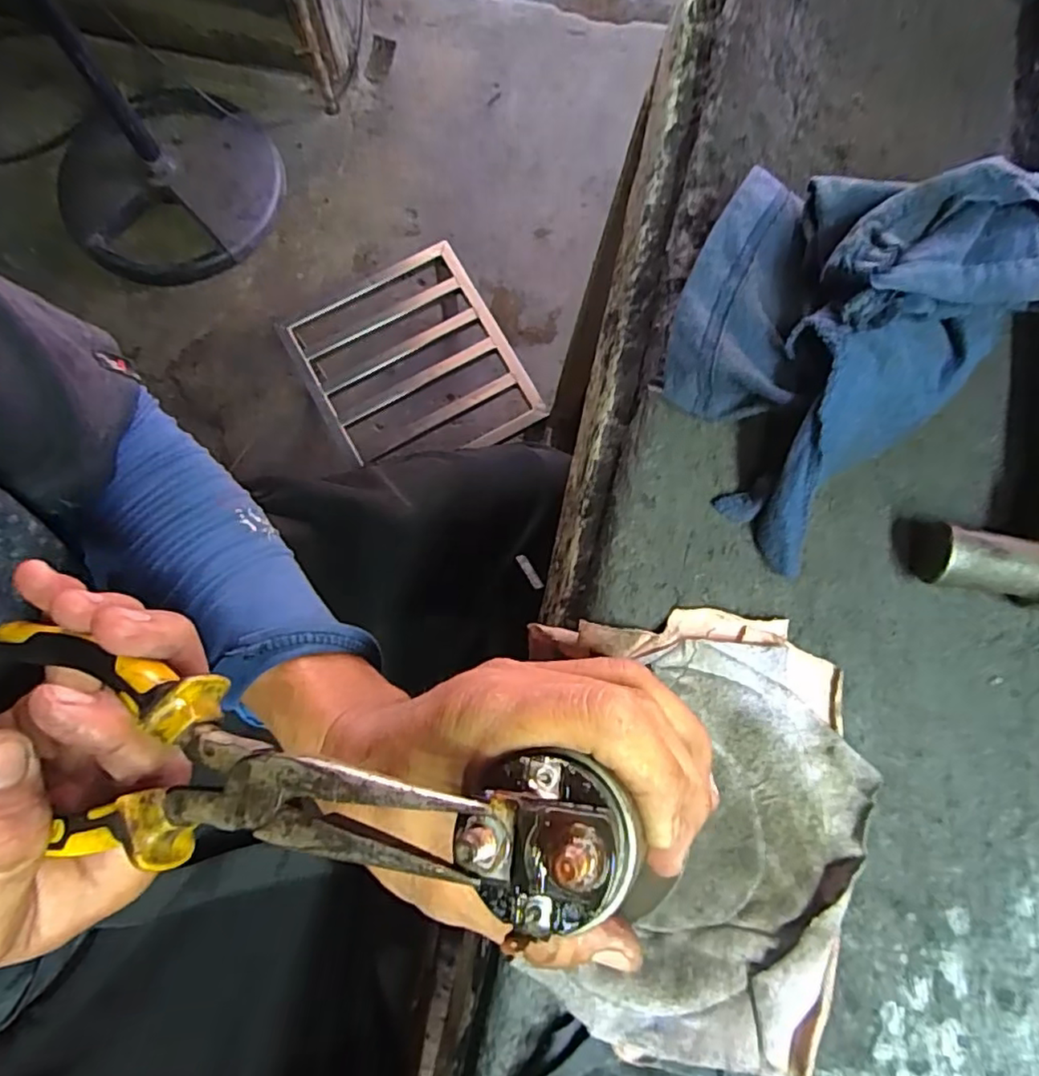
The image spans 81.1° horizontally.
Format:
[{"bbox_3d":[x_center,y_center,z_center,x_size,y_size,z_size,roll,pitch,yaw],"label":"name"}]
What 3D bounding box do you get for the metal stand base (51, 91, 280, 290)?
[{"bbox_3d":[-0.684,-0.695,1.180,0.409,0.081,0.414,0,79,-1],"label":"metal stand base"}]

